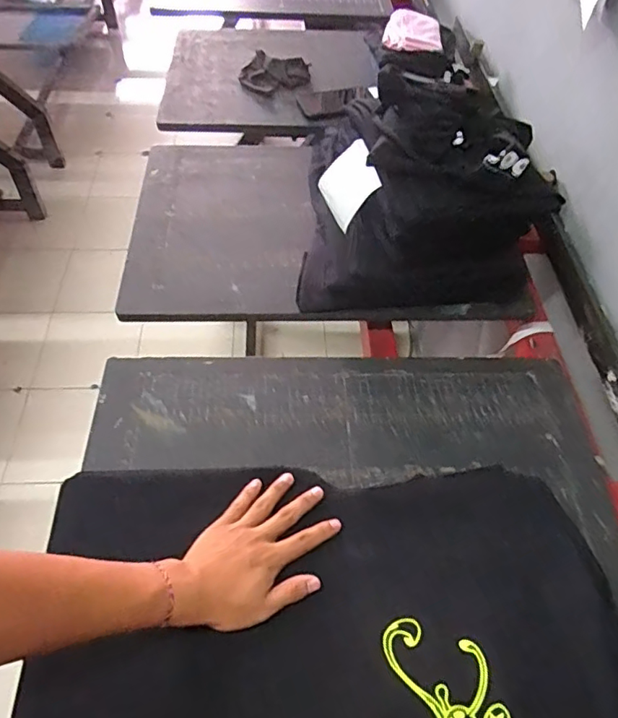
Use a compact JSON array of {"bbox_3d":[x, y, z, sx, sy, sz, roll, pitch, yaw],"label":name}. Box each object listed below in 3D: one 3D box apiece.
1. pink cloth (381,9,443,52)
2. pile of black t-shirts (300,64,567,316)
[{"bbox_3d":[0.202,-0.636,1.039,0.114,0.039,0.112,7,51,2],"label":"pink cloth"},{"bbox_3d":[0.155,-0.257,0.766,0.316,0.213,0.331,4,52,1],"label":"pile of black t-shirts"}]

